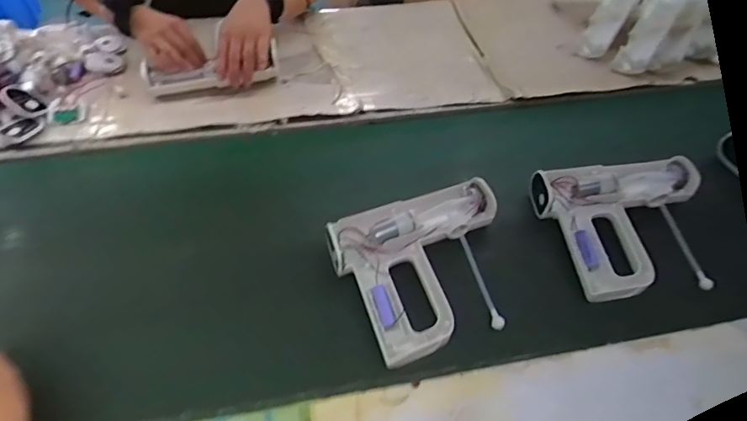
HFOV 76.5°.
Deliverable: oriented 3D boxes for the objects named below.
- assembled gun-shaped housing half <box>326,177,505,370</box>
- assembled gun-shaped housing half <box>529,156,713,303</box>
[{"bbox_3d":[0.067,0.058,0.551,0.207,0.039,0.187,-17,54,-15],"label":"assembled gun-shaped housing half"},{"bbox_3d":[0.317,0.021,0.589,0.199,0.065,0.171,-5,52,-6],"label":"assembled gun-shaped housing half"}]

